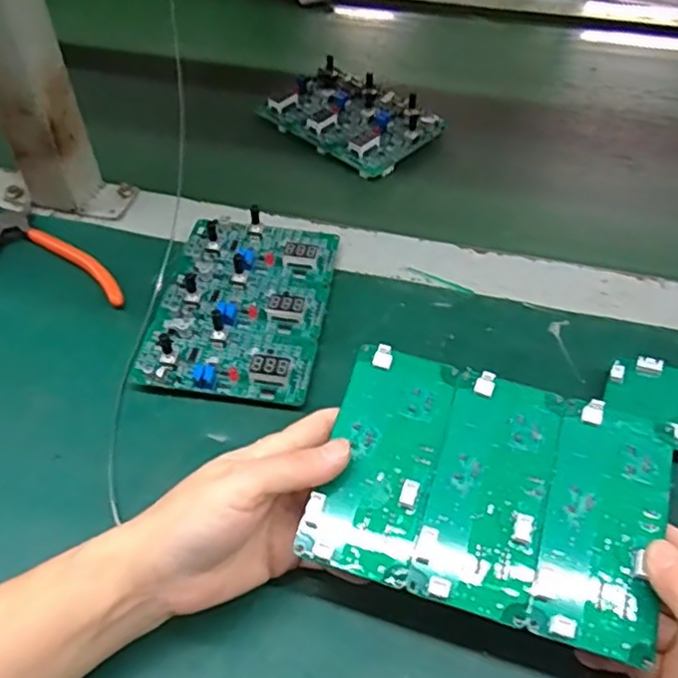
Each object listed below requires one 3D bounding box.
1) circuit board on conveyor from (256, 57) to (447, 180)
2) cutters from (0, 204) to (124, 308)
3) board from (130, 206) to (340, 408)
[{"bbox_3d":[0.010,-0.194,0.579,0.094,0.022,0.139,-35,58,-26],"label":"circuit board on conveyor"},{"bbox_3d":[-0.229,-0.055,0.463,0.134,0.015,0.130,-15,51,-13],"label":"cutters"},{"bbox_3d":[-0.062,-0.026,0.431,0.106,0.026,0.147,7,50,6],"label":"board"}]

